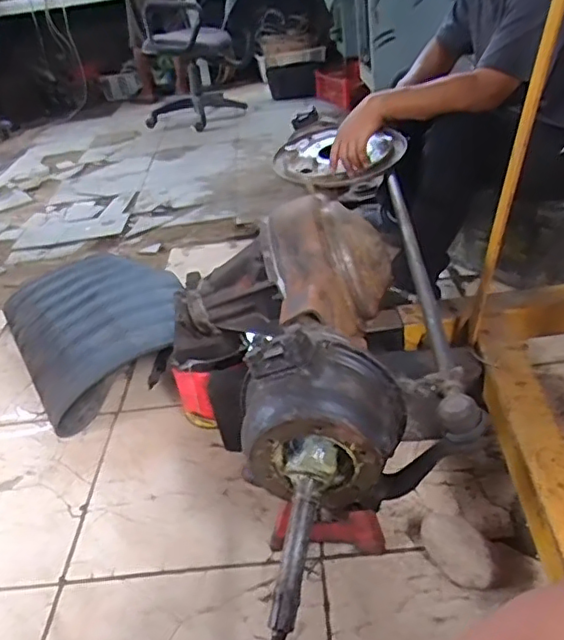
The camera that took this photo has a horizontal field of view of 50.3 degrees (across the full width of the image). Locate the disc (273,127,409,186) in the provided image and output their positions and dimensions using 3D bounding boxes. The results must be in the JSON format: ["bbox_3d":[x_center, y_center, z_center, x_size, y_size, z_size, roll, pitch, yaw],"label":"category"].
[{"bbox_3d":[0.122,-0.391,1.434,0.301,0.061,0.301,-6,31,3],"label":"disc"}]

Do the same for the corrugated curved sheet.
[{"bbox_3d":[-0.482,-0.026,1.528,0.381,0.161,0.699,-24,37,-23],"label":"corrugated curved sheet"}]

